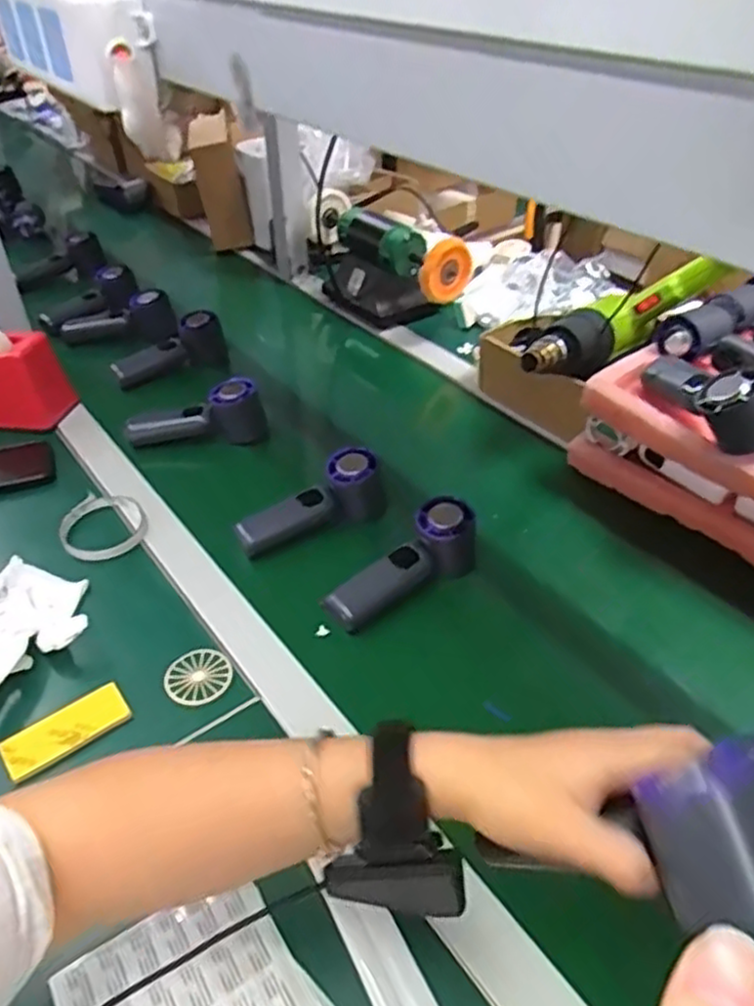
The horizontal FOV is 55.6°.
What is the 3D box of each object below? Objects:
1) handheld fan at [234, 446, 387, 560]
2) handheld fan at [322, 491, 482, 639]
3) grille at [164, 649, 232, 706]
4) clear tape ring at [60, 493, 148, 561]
[{"bbox_3d":[-0.064,0.007,0.705,0.147,0.069,0.043,-27,42,-12],"label":"handheld fan"},{"bbox_3d":[0.027,0.062,0.641,0.157,0.071,0.047,-35,46,-17],"label":"handheld fan"},{"bbox_3d":[-0.142,0.138,0.567,0.050,0.006,0.050,-14,39,-17],"label":"grille"},{"bbox_3d":[-0.268,0.020,0.701,0.079,0.017,0.090,-14,39,-17],"label":"clear tape ring"}]

